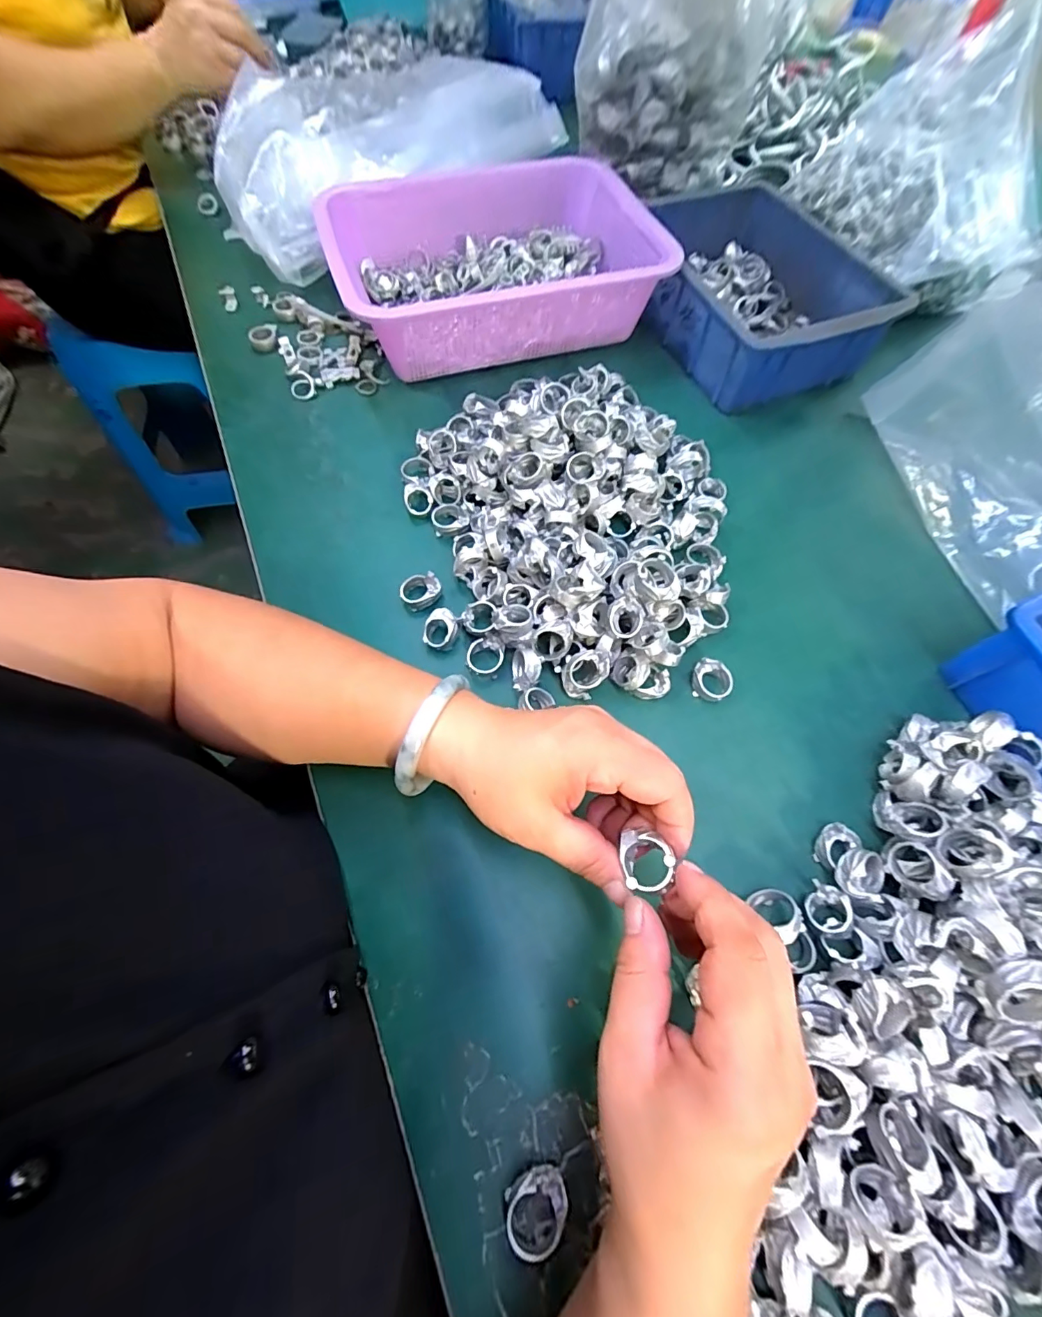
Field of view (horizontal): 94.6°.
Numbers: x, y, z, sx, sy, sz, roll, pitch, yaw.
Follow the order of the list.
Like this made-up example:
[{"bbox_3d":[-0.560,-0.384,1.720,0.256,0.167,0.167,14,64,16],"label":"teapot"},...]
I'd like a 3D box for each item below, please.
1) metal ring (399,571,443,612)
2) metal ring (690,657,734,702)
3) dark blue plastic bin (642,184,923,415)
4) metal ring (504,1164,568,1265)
[{"bbox_3d":[-0.073,-0.050,0.352,0.029,0.018,0.021,-17,66,-11],"label":"metal ring"},{"bbox_3d":[0.131,0.016,0.330,0.024,0.013,0.027,6,64,1],"label":"metal ring"},{"bbox_3d":[0.225,-0.369,0.488,0.182,0.074,0.250,-20,66,-12],"label":"dark blue plastic bin"},{"bbox_3d":[0.007,0.245,0.214,0.027,0.014,0.026,1,64,-2],"label":"metal ring"}]

